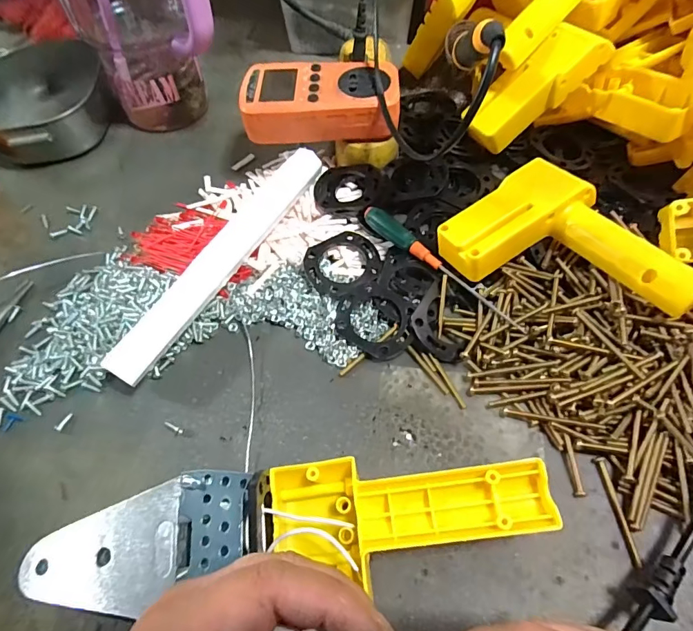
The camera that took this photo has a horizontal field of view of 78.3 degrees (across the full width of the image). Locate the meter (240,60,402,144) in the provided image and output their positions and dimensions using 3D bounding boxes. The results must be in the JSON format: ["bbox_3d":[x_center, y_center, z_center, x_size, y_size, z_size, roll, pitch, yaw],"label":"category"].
[{"bbox_3d":[-0.020,-0.179,0.355,0.124,0.035,0.061,-1,59,3],"label":"meter"}]

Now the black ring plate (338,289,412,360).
[{"bbox_3d":[0.020,0.005,0.305,0.052,0.010,0.053,-1,59,2],"label":"black ring plate"}]

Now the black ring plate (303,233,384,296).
[{"bbox_3d":[-0.001,-0.039,0.328,0.055,0.007,0.055,1,61,-2],"label":"black ring plate"}]

